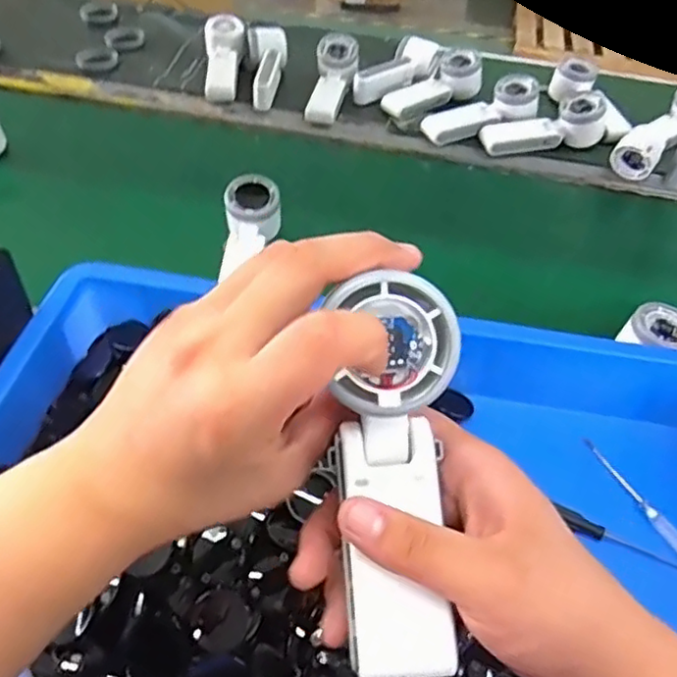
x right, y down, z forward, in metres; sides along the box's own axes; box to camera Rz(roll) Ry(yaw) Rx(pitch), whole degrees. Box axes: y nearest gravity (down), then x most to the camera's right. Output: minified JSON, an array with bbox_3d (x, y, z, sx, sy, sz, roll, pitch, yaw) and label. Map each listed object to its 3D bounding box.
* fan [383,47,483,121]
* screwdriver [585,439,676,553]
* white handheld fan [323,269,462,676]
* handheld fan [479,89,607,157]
[{"bbox_3d":[0.136,-0.363,0.954,0.168,0.064,0.069,-29,55,-29],"label":"fan"},{"bbox_3d":[0.237,0.125,0.520,0.015,0.012,0.120,-14,49,-18],"label":"screwdriver"},{"bbox_3d":[0.022,0.056,0.271,0.058,0.027,0.158,5,89,0],"label":"white handheld fan"},{"bbox_3d":[0.277,-0.284,0.895,0.171,0.056,0.050,-14,47,1],"label":"handheld fan"}]

